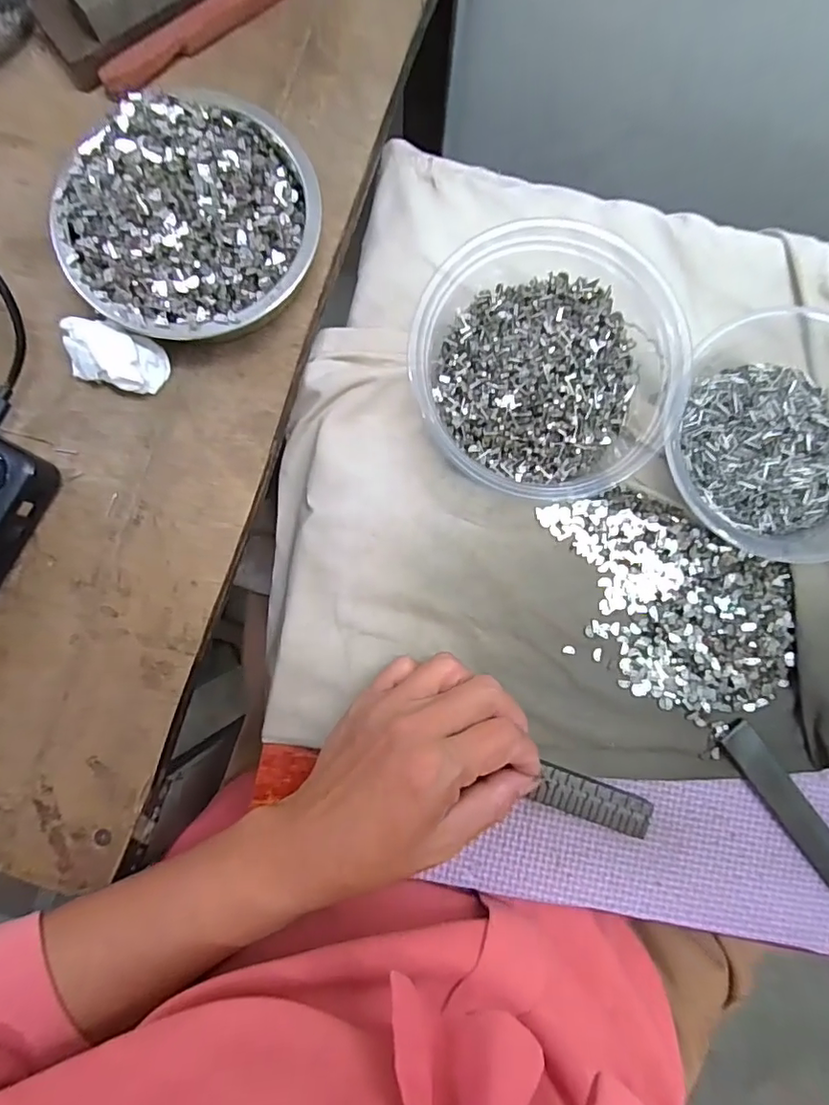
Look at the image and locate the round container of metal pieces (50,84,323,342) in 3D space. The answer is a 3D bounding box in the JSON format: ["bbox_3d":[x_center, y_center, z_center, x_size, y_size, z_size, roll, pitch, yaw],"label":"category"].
[{"bbox_3d":[-0.107,-0.159,0.266,0.117,0.030,0.117,0,86,-4],"label":"round container of metal pieces"}]

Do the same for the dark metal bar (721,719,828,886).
[{"bbox_3d":[0.193,0.129,0.280,0.019,0.011,0.094,-35,86,-4],"label":"dark metal bar"}]

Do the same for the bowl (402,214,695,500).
[{"bbox_3d":[0.074,-0.103,0.285,0.141,0.048,0.150,0,86,-4],"label":"bowl"}]

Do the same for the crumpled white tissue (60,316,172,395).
[{"bbox_3d":[-0.145,-0.093,0.263,0.043,0.021,0.026,16,85,-3],"label":"crumpled white tissue"}]

